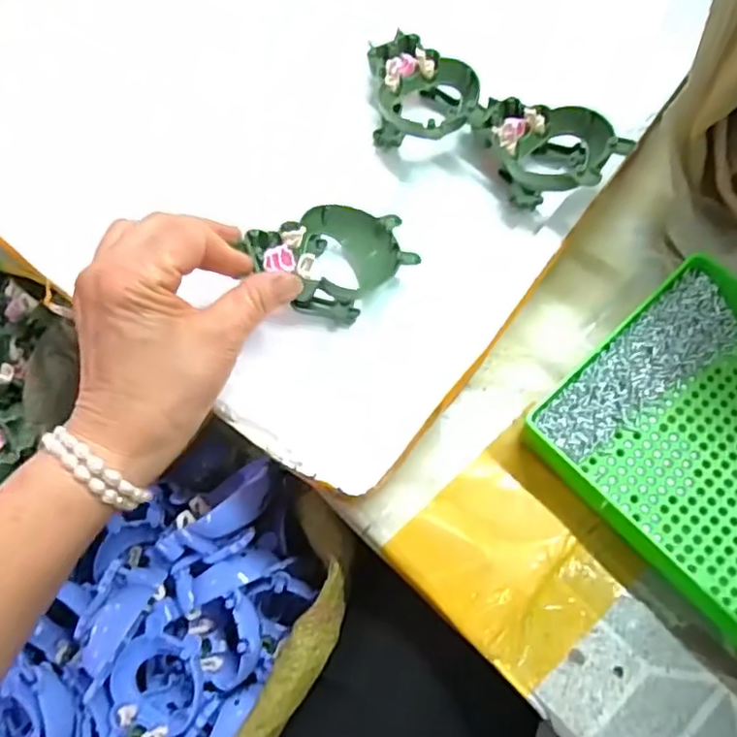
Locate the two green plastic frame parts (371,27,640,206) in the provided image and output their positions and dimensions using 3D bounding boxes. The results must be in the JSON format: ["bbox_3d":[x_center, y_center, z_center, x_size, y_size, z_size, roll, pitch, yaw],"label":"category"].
[{"bbox_3d":[0.065,-0.148,0.381,0.165,0.040,0.067,34,73,14],"label":"two green plastic frame parts"}]

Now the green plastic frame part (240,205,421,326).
[{"bbox_3d":[-0.017,-0.064,0.352,0.079,0.044,0.058,-42,73,-14],"label":"green plastic frame part"}]

